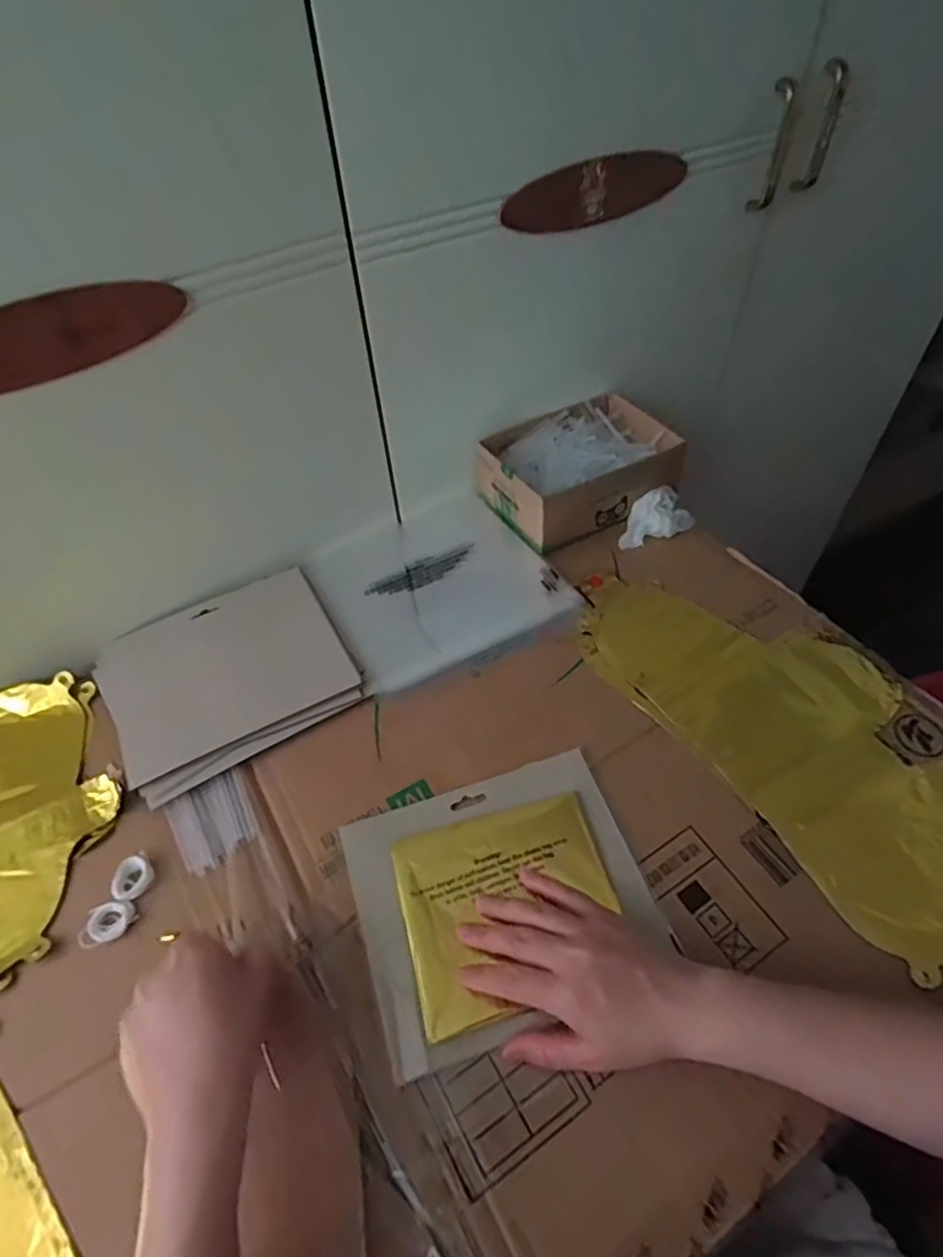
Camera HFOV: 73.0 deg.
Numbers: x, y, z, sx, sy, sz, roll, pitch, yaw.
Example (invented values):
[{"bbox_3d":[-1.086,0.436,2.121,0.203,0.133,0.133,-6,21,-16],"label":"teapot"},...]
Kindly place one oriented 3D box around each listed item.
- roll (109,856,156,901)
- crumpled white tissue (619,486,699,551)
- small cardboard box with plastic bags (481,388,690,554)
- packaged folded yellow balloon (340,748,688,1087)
[{"bbox_3d":[-0.241,0.177,0.453,0.023,0.007,0.029,8,51,11],"label":"roll"},{"bbox_3d":[0.196,-0.114,0.666,0.061,0.029,0.075,21,55,20],"label":"crumpled white tissue"},{"bbox_3d":[0.115,-0.173,0.692,0.194,0.066,0.136,-25,53,-16],"label":"small cardboard box with plastic bags"},{"bbox_3d":[0.022,0.179,0.439,0.194,0.018,0.162,-17,50,-10],"label":"packaged folded yellow balloon"}]

